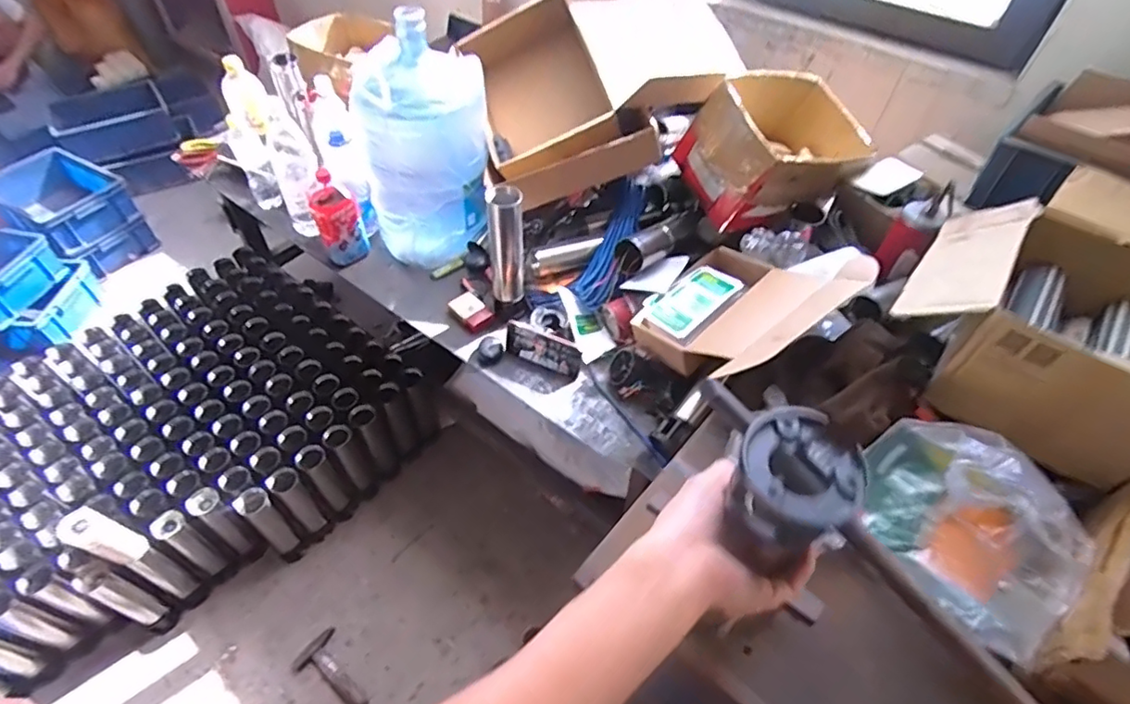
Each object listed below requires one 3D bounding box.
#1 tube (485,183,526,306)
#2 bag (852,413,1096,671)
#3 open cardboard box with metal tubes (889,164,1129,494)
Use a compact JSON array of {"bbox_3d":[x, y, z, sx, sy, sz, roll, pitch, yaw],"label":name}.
[{"bbox_3d":[-0.114,-0.203,1.139,0.065,0.239,0.053,1,51,-1],"label":"tube"},{"bbox_3d":[0.497,0.211,0.718,0.181,0.164,0.274,-26,57,-21],"label":"bag"},{"bbox_3d":[0.762,-0.087,0.840,0.413,0.274,0.415,34,57,23],"label":"open cardboard box with metal tubes"}]

